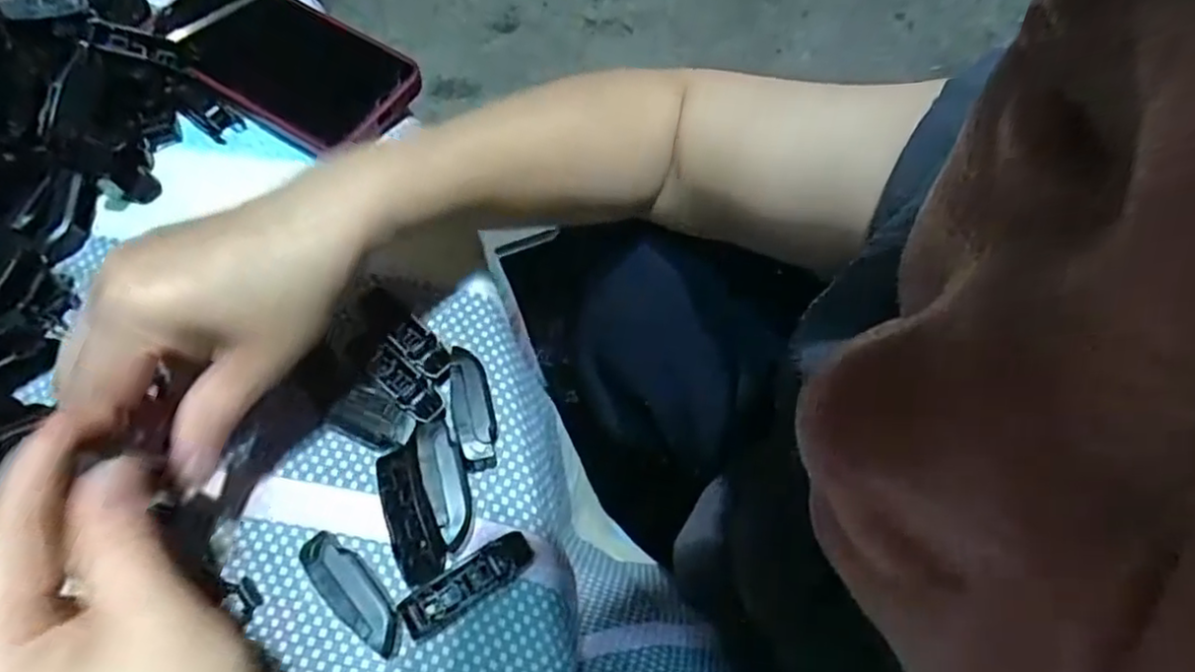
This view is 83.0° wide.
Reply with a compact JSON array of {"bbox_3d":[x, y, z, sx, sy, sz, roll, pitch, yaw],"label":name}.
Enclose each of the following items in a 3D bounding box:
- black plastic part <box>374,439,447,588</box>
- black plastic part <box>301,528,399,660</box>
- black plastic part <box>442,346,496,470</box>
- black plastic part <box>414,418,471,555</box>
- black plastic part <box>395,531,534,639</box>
[{"bbox_3d":[-0.079,0.075,0.286,0.021,0.016,0.055,-20,69,-10],"label":"black plastic part"},{"bbox_3d":[-0.099,0.105,0.274,0.018,0.015,0.054,-40,74,-17],"label":"black plastic part"},{"bbox_3d":[-0.058,0.033,0.306,0.021,0.018,0.053,-14,68,-8],"label":"black plastic part"},{"bbox_3d":[-0.065,0.063,0.289,0.018,0.010,0.054,-16,68,-9],"label":"black plastic part"},{"bbox_3d":[-0.053,0.101,0.276,0.057,0.015,0.016,-30,71,-14],"label":"black plastic part"}]

